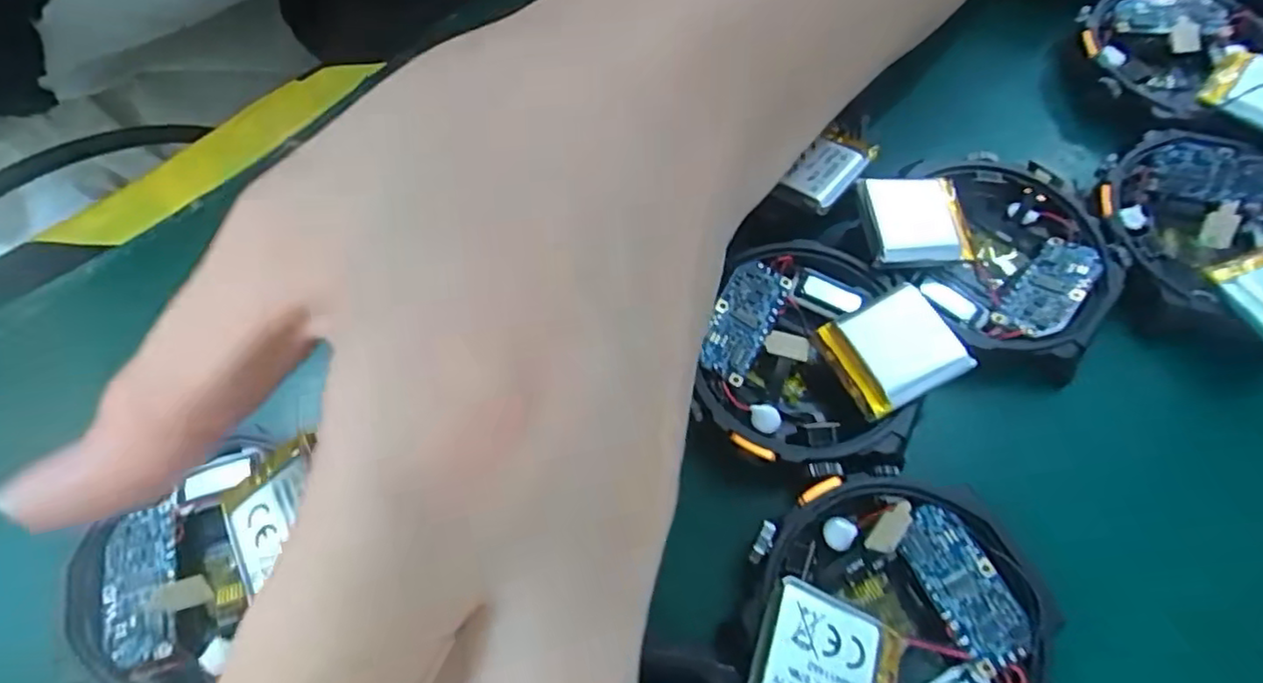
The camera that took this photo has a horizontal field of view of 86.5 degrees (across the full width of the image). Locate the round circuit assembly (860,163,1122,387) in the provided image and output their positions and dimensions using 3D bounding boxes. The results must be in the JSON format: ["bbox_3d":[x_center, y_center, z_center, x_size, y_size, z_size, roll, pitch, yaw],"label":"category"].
[{"bbox_3d":[0.079,-0.020,0.152,0.054,0.019,0.046,41,74,17],"label":"round circuit assembly"}]

